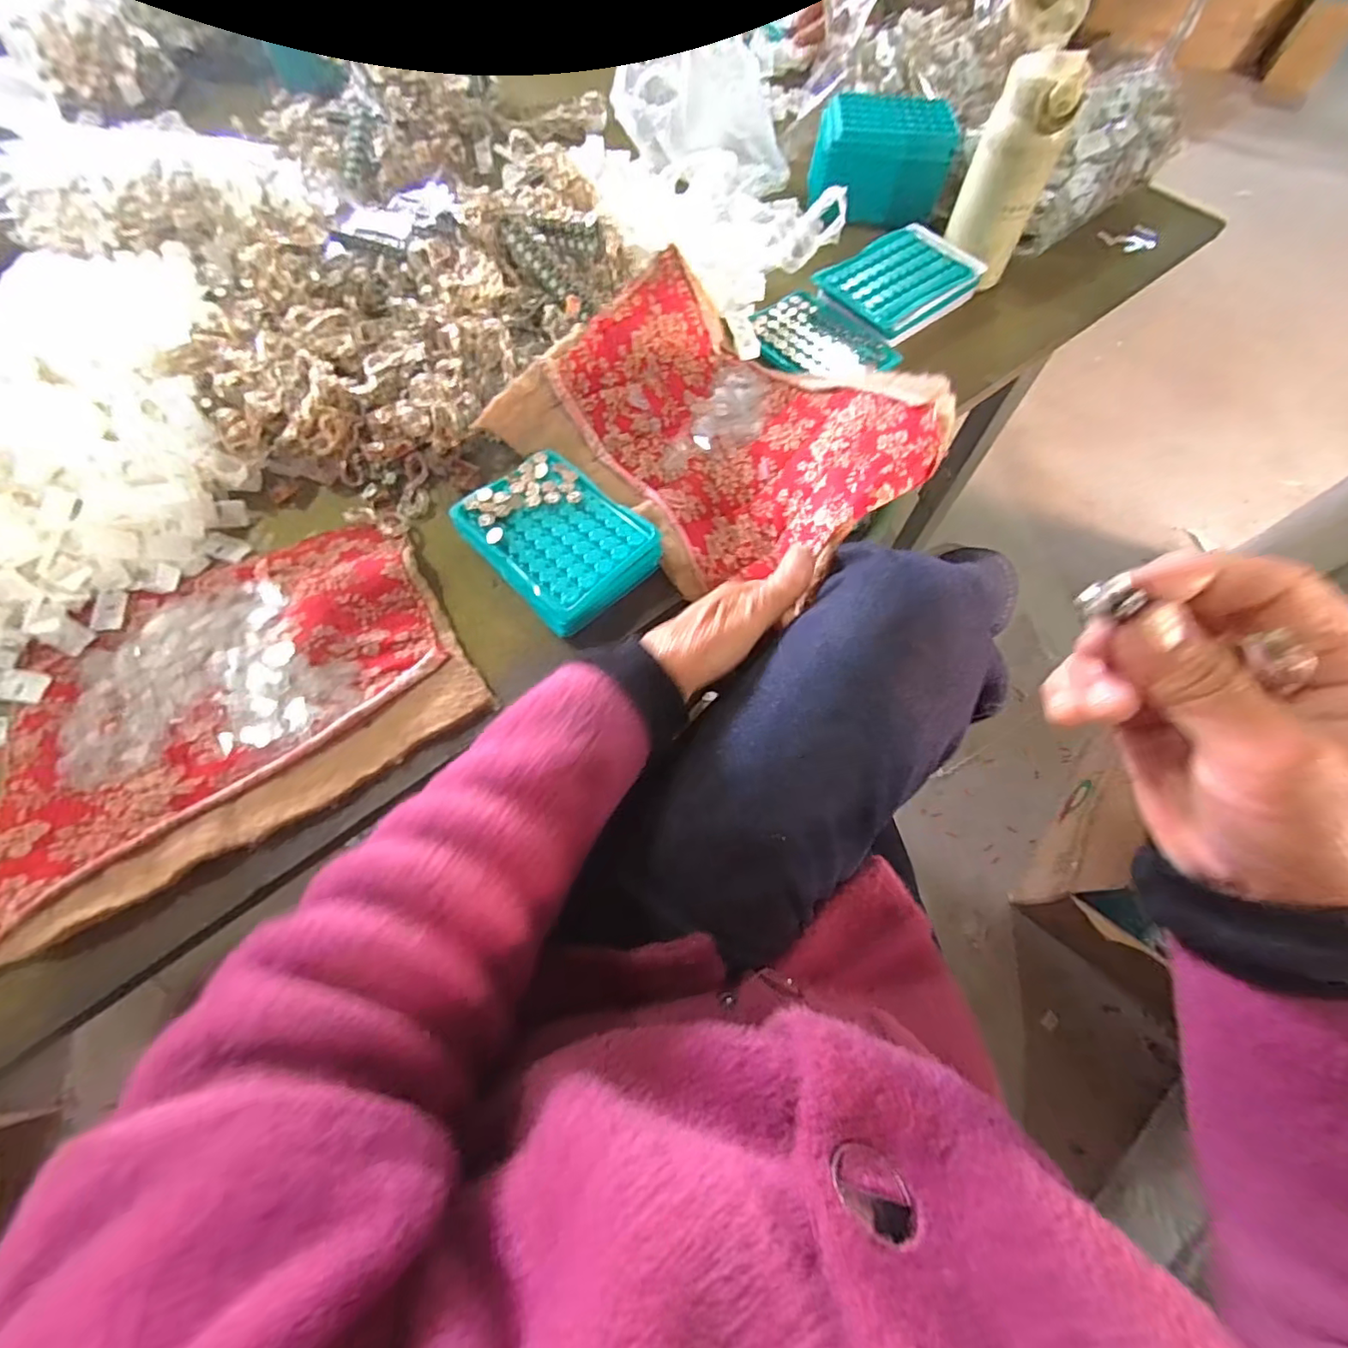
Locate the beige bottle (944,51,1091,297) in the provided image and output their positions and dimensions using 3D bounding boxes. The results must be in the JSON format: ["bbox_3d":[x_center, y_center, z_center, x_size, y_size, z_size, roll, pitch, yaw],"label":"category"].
[{"bbox_3d":[0.300,-0.446,0.509,0.069,0.148,0.040,20,66,7],"label":"beige bottle"}]

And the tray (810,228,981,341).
[{"bbox_3d":[0.219,-0.380,0.546,0.136,0.023,0.101,-35,71,-16],"label":"tray"}]

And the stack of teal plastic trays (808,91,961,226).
[{"bbox_3d":[0.223,-0.561,0.619,0.139,0.078,0.081,7,65,1],"label":"stack of teal plastic trays"}]

